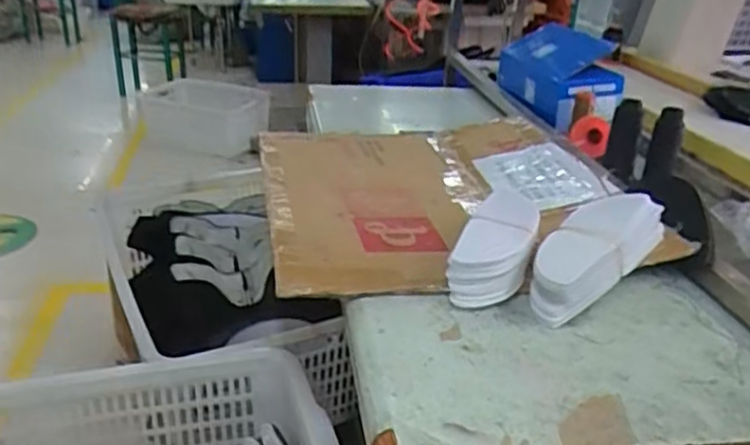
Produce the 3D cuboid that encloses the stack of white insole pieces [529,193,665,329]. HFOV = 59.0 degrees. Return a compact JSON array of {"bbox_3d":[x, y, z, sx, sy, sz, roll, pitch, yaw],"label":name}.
[{"bbox_3d":[0.243,0.034,0.741,0.082,0.081,0.223,24,32,38],"label":"stack of white insole pieces"}]

